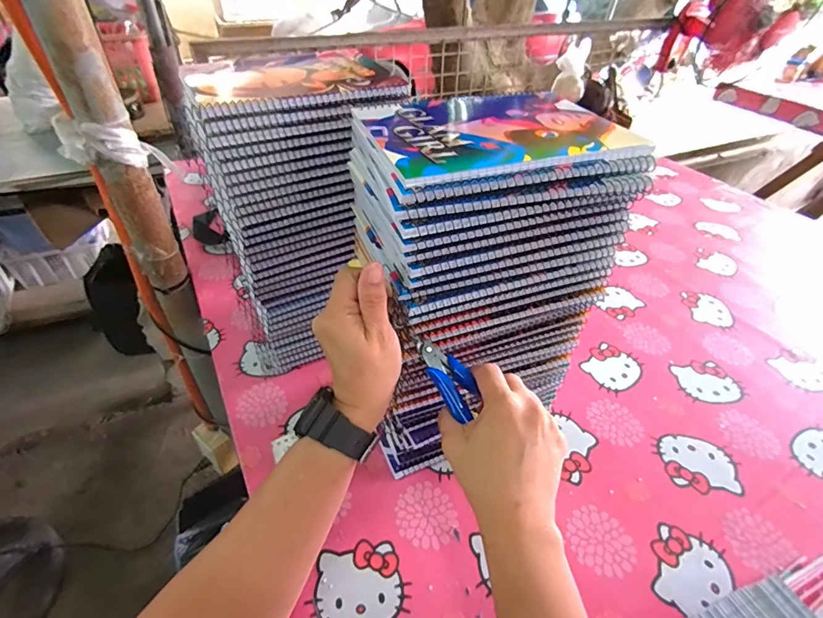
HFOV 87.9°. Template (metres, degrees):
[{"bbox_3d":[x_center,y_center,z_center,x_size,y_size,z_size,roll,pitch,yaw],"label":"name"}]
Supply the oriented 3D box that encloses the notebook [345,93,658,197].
[{"bbox_3d":[0.067,-0.136,0.334,0.192,0.020,0.133,-9,43,-13],"label":"notebook"}]

